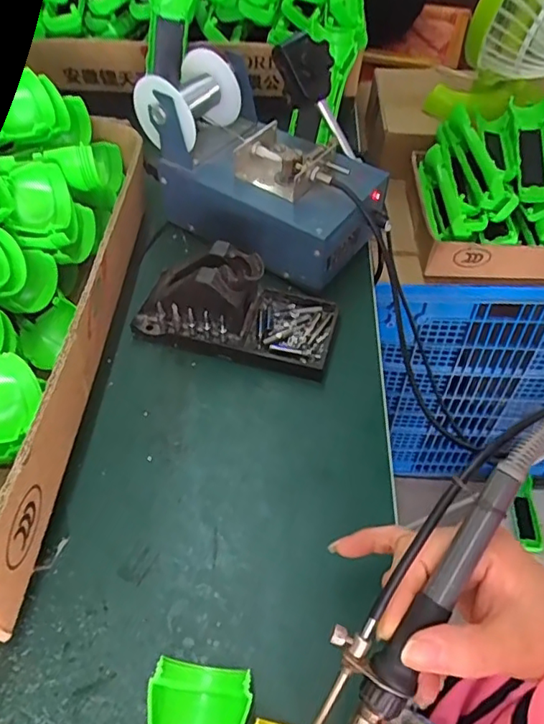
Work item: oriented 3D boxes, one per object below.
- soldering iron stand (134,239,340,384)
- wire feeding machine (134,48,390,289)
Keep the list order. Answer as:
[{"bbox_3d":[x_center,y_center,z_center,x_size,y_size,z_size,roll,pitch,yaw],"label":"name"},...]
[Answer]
[{"bbox_3d":[-0.026,-0.050,0.452,0.153,0.074,0.075,15,52,8],"label":"soldering iron stand"},{"bbox_3d":[-0.006,-0.176,0.501,0.207,0.120,0.110,30,56,19],"label":"wire feeding machine"}]

